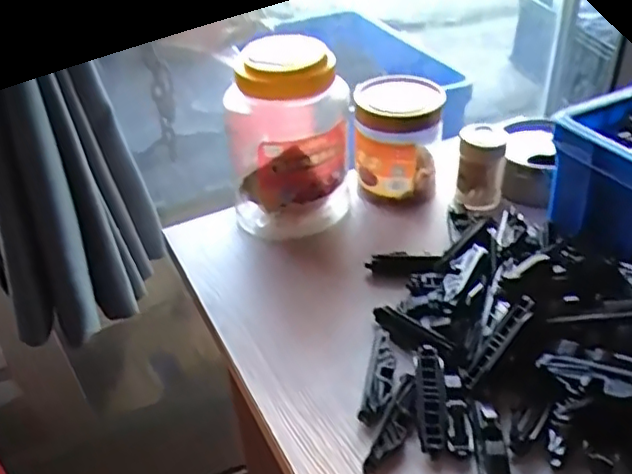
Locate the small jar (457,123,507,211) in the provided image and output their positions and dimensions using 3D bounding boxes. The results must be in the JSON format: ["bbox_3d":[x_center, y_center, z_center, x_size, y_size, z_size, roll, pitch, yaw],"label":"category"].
[{"bbox_3d":[0.166,-0.069,0.625,0.045,0.073,0.050,6,38,14],"label":"small jar"}]

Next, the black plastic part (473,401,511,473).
[{"bbox_3d":[0.112,0.136,0.395,0.018,0.017,0.066,-1,37,5],"label":"black plastic part"}]

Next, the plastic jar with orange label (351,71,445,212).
[{"bbox_3d":[0.084,-0.104,0.638,0.084,0.114,0.090,-3,37,2],"label":"plastic jar with orange label"}]

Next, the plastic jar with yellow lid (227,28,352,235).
[{"bbox_3d":[-0.025,-0.094,0.596,0.116,0.169,0.103,-3,37,2],"label":"plastic jar with yellow lid"}]

